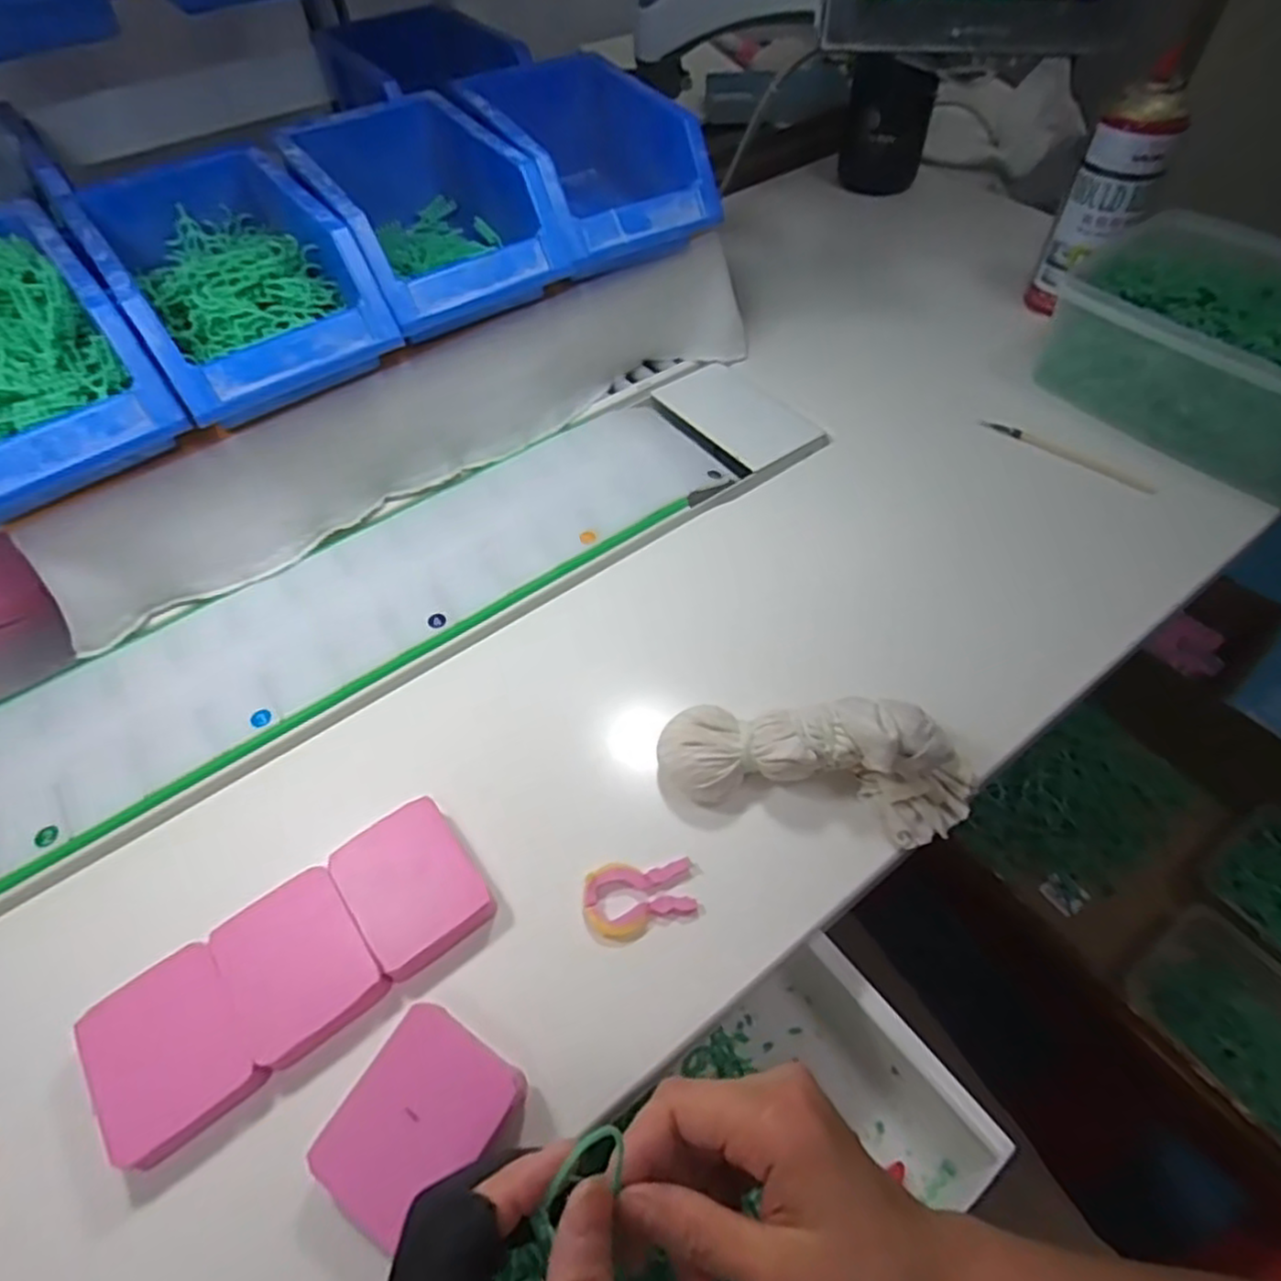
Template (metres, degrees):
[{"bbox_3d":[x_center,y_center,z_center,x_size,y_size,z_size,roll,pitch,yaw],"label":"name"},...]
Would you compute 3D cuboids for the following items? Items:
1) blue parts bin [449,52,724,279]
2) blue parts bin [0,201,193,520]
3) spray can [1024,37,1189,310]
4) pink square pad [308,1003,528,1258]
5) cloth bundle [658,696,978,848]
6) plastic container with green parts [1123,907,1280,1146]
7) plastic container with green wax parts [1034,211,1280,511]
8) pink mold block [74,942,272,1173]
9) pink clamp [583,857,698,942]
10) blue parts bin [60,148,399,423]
[{"bbox_3d":[-0.036,-0.329,0.520,0.120,0.081,0.166,-30,58,-19],"label":"blue parts bin"},{"bbox_3d":[-0.344,-0.155,0.395,0.122,0.073,0.182,-33,59,-21],"label":"blue parts bin"},{"bbox_3d":[0.377,-0.352,0.596,0.061,0.172,0.059,22,57,17],"label":"spray can"},{"bbox_3d":[-0.089,0.200,0.302,0.062,0.028,0.072,28,59,20],"label":"pink square pad"},{"bbox_3d":[0.092,0.058,0.384,0.161,0.051,0.067,9,55,8],"label":"cloth bundle"},{"bbox_3d":[0.450,0.294,0.533,0.110,0.038,0.168,-29,58,-18],"label":"plastic container with green parts"},{"bbox_3d":[0.445,-0.216,0.552,0.182,0.091,0.260,-32,59,-20],"label":"plastic container with green wax parts"},{"bbox_3d":[-0.203,0.179,0.320,0.057,0.019,0.072,-33,59,-21],"label":"pink mold block"},{"bbox_3d":[0.000,0.127,0.362,0.054,0.009,0.033,-9,54,-5],"label":"pink clamp"},{"bbox_3d":[-0.247,-0.218,0.439,0.123,0.065,0.190,-33,60,-21],"label":"blue parts bin"}]

